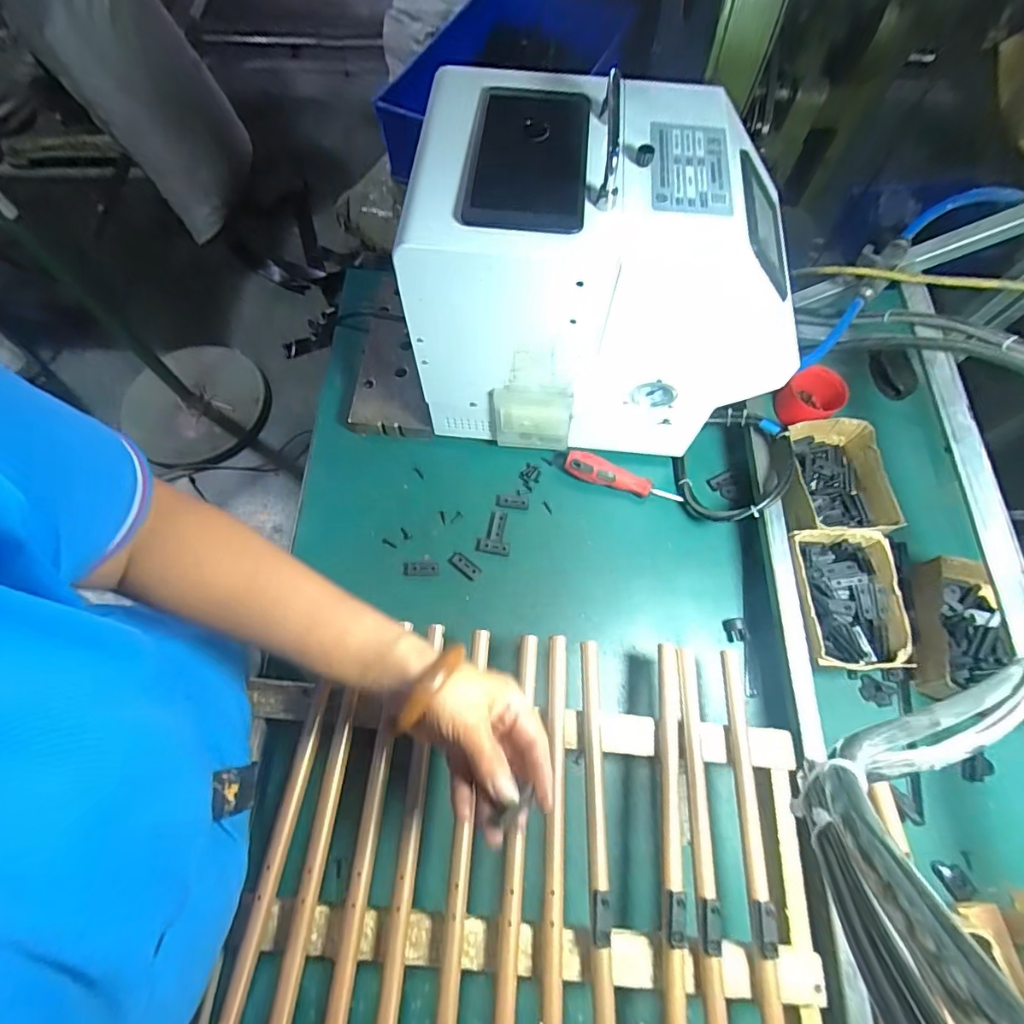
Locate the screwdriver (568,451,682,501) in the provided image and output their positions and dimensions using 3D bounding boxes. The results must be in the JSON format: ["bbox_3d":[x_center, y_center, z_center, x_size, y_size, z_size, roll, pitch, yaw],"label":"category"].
[{"bbox_3d":[0.129,-0.039,0.594,0.137,0.026,0.028,16,69,5],"label":"screwdriver"}]

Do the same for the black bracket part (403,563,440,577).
[{"bbox_3d":[-0.099,0.063,0.561,0.039,0.004,0.015,1,68,-1],"label":"black bracket part"}]

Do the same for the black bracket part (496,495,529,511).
[{"bbox_3d":[0.000,-0.011,0.593,0.038,0.005,0.017,6,69,1],"label":"black bracket part"}]

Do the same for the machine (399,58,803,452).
[{"bbox_3d":[0.084,-0.220,0.532,0.339,0.292,0.213,4,68,0],"label":"machine"}]

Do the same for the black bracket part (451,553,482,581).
[{"bbox_3d":[-0.051,0.060,0.567,0.036,0.005,0.015,36,72,12],"label":"black bracket part"}]

